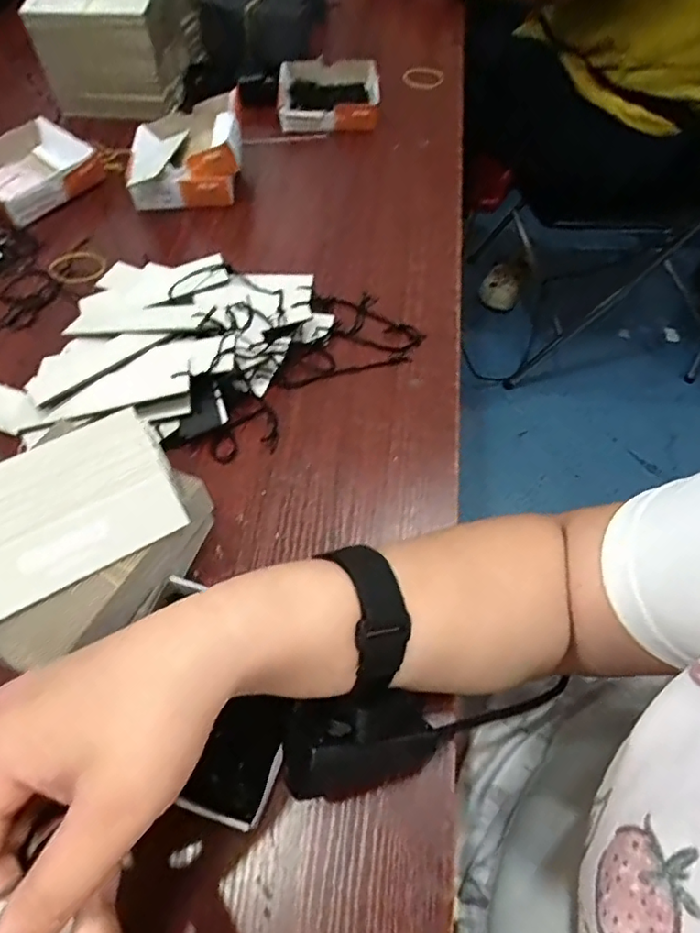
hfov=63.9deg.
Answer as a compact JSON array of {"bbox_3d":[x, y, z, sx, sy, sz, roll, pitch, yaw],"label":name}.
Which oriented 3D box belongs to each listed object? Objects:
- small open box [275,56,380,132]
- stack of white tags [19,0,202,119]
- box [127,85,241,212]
[{"bbox_3d":[-0.026,-0.445,0.678,0.119,0.034,0.133,-2,59,-2],"label":"small open box"},{"bbox_3d":[-0.262,-0.528,0.678,0.140,0.117,0.216,5,59,2],"label":"stack of white tags"},{"bbox_3d":[-0.168,-0.327,0.582,0.115,0.064,0.134,-6,59,-4],"label":"box"}]

